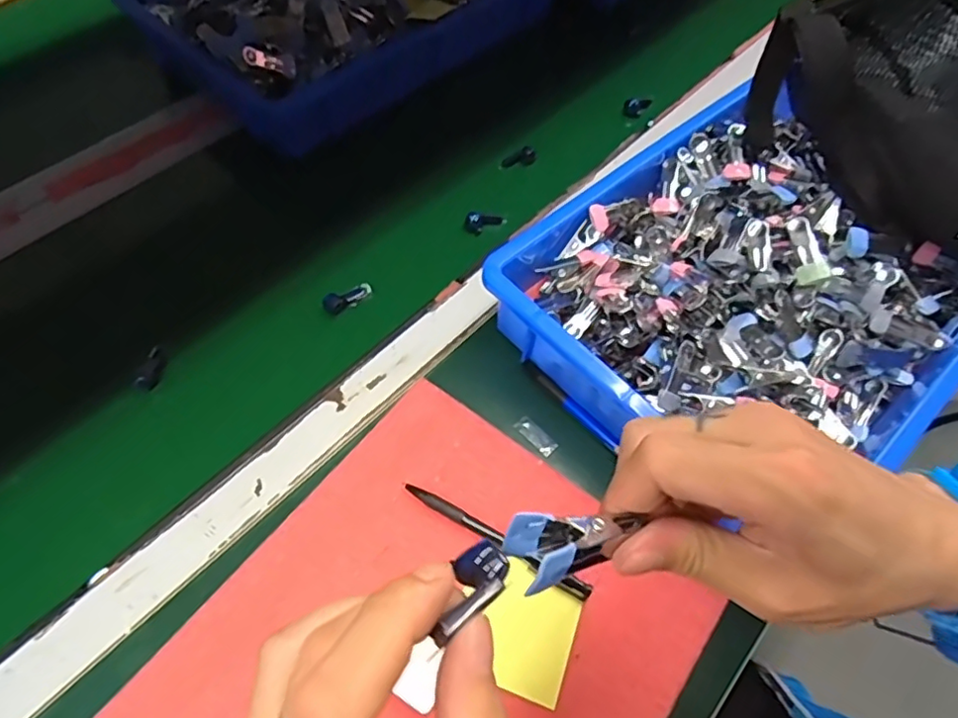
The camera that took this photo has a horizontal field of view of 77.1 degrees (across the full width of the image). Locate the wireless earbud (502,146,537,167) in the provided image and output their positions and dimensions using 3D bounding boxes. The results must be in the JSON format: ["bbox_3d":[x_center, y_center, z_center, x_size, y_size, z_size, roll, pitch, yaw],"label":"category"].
[{"bbox_3d":[0.042,-0.205,0.617,0.037,0.016,0.013,-11,55,23],"label":"wireless earbud"}]

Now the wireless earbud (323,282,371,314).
[{"bbox_3d":[-0.112,-0.052,0.514,0.044,0.013,0.015,-27,63,-18],"label":"wireless earbud"}]

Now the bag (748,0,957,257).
[{"bbox_3d":[0.340,-0.186,0.478,0.128,0.121,0.234,-36,66,-22],"label":"bag"}]

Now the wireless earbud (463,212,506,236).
[{"bbox_3d":[0.006,-0.132,0.568,0.038,0.019,0.015,-28,64,-18],"label":"wireless earbud"}]

